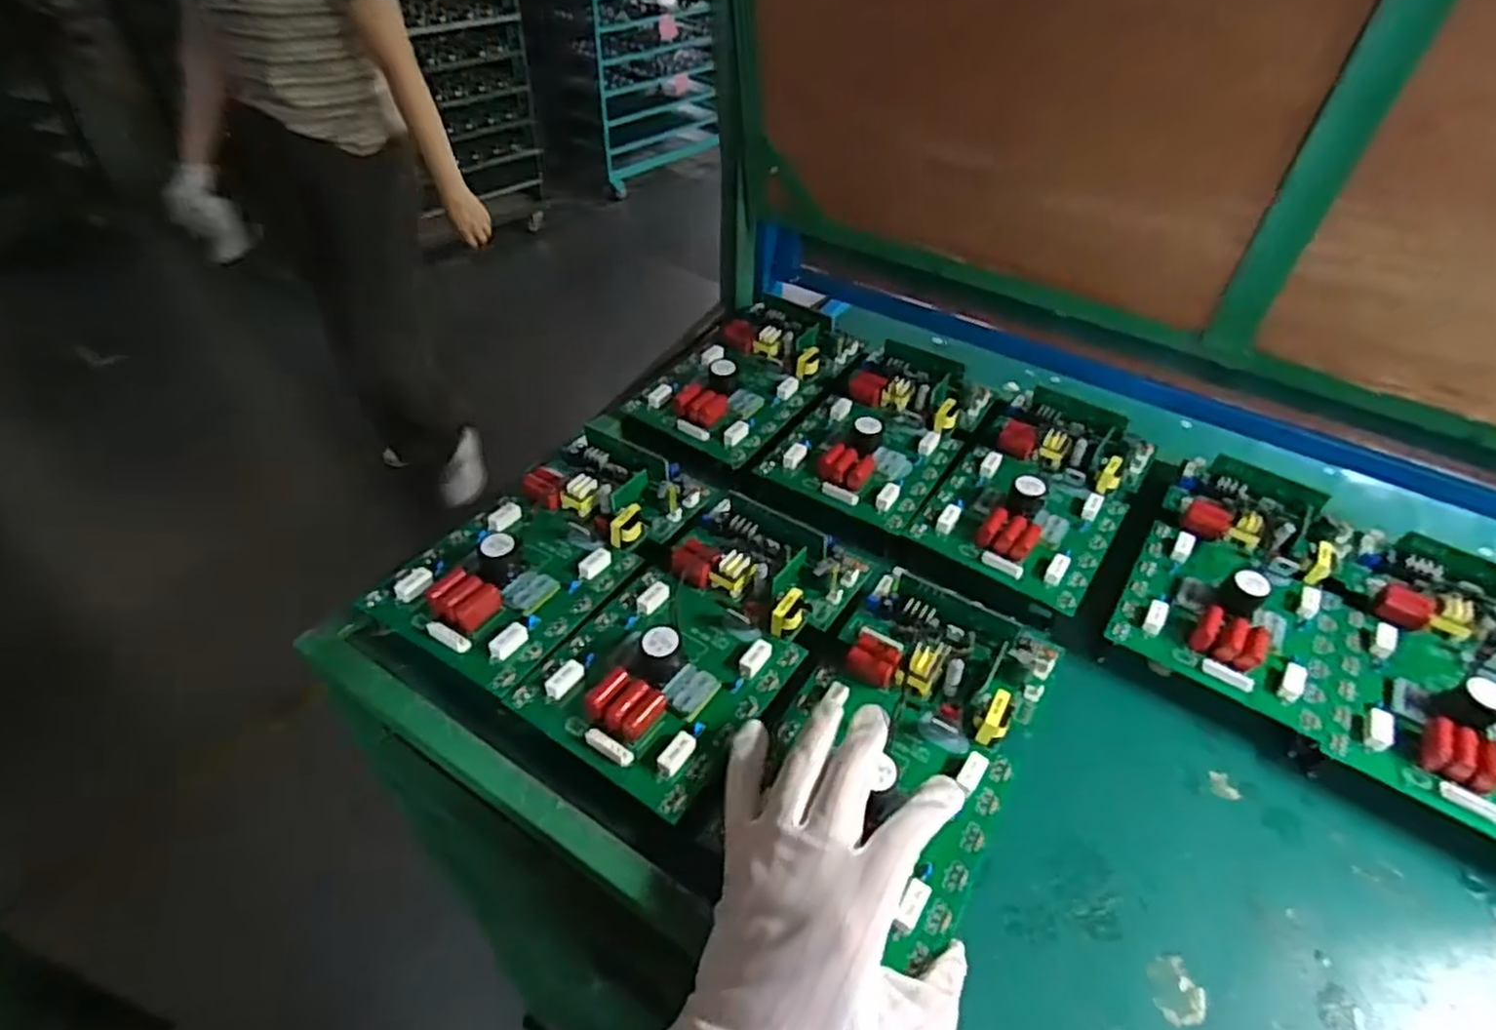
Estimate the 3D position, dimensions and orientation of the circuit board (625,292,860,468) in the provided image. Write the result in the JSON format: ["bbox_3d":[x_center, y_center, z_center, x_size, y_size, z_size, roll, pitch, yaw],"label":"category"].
[{"bbox_3d":[-0.001,-0.130,0.678,0.134,0.035,0.215,27,49,23],"label":"circuit board"}]

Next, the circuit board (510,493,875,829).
[{"bbox_3d":[-0.029,0.066,0.474,0.131,0.040,0.225,27,49,23],"label":"circuit board"}]

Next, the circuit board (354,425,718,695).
[{"bbox_3d":[-0.138,0.012,0.520,0.129,0.035,0.232,25,48,21],"label":"circuit board"}]

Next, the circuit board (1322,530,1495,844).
[{"bbox_3d":[0.441,0.095,0.466,0.133,0.031,0.210,27,49,23],"label":"circuit board"}]

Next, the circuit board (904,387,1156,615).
[{"bbox_3d":[0.225,-0.026,0.580,0.131,0.035,0.212,28,49,24],"label":"circuit board"}]

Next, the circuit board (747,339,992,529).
[{"bbox_3d":[0.114,-0.076,0.629,0.130,0.034,0.211,24,48,21],"label":"circuit board"}]

